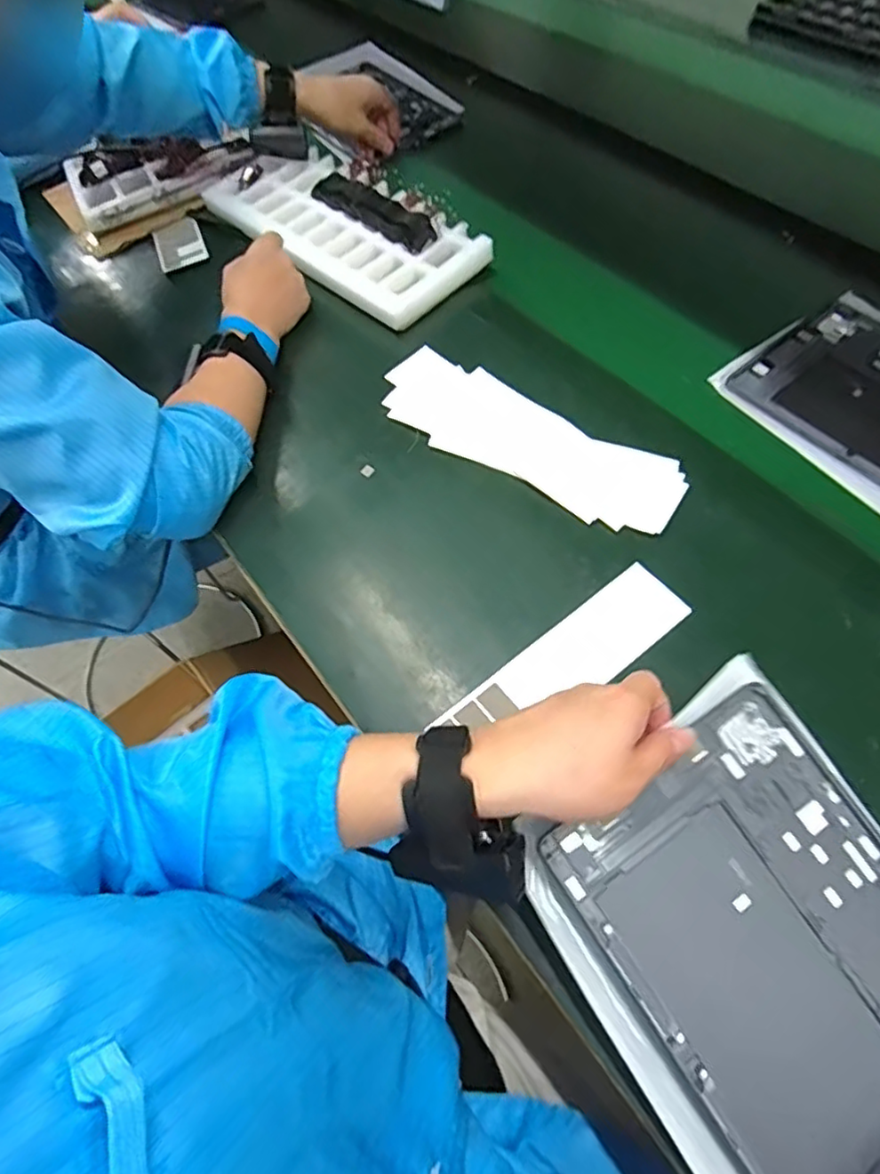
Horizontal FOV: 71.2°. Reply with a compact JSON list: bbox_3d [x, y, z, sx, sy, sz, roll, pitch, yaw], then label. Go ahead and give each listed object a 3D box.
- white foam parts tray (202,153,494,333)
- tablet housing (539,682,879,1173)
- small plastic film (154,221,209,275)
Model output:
[{"bbox_3d":[-0.124,-0.437,0.735,0.157,0.043,0.376,-41,65,-18],"label":"white foam parts tray"},{"bbox_3d":[0.193,0.202,0.334,0.170,0.008,0.248,-32,79,-11],"label":"tablet housing"},{"bbox_3d":[-0.330,-0.434,0.778,0.058,0.010,0.090,-23,62,-5],"label":"small plastic film"}]

